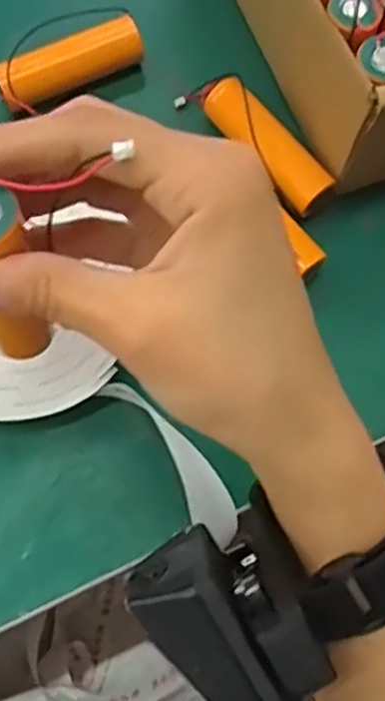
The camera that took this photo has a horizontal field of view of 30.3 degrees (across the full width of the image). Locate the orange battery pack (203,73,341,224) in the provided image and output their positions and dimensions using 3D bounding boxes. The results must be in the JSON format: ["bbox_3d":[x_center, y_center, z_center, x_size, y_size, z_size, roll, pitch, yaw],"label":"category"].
[{"bbox_3d":[0.035,-0.093,0.328,0.024,0.024,0.071,-36,76,-13],"label":"orange battery pack"}]

